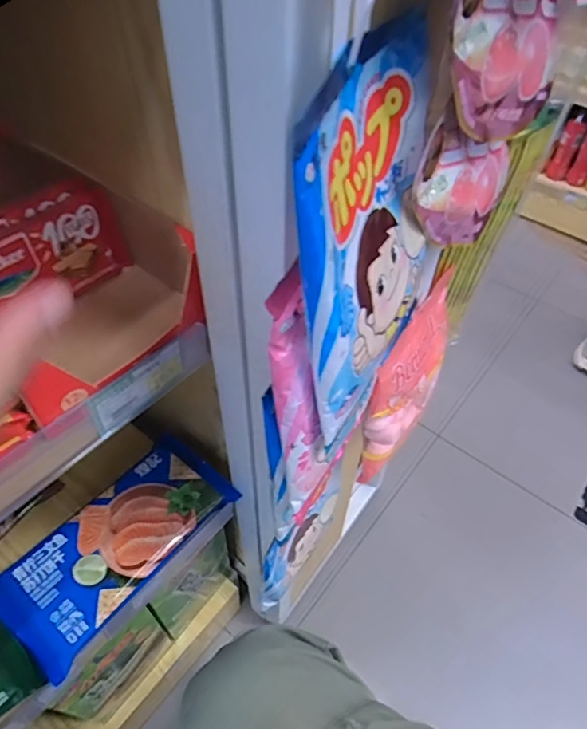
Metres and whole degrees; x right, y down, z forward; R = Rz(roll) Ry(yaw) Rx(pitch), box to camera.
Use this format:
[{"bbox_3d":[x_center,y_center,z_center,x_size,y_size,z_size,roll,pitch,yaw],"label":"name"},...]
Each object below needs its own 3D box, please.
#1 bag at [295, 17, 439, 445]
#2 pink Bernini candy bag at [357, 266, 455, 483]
[{"bbox_3d":[0.041,-0.061,0.256,0.046,0.162,0.146,22,53,16],"label":"bag"},{"bbox_3d":[0.112,0.015,0.471,0.035,0.156,0.136,27,54,19],"label":"pink Bernini candy bag"}]

